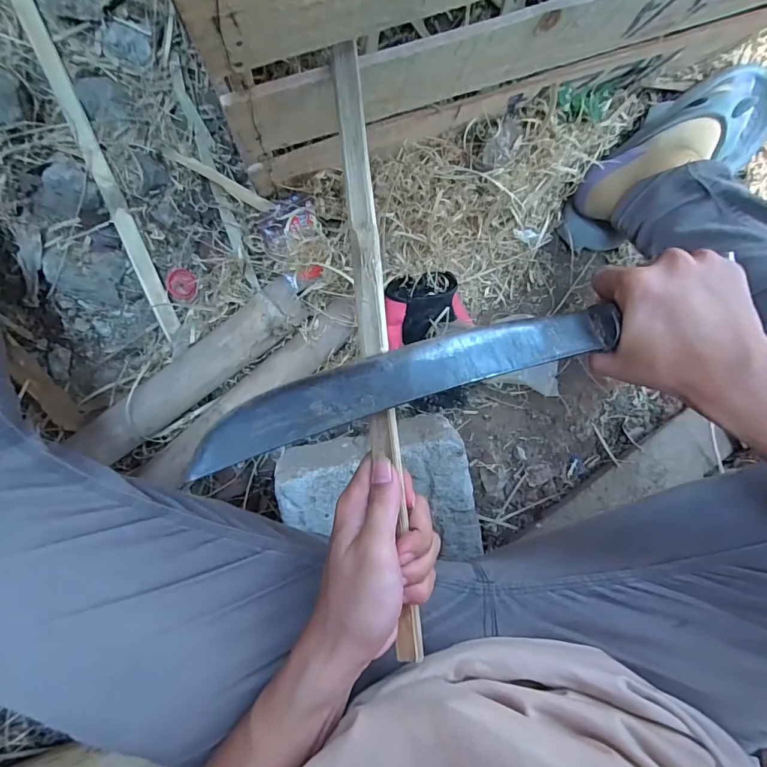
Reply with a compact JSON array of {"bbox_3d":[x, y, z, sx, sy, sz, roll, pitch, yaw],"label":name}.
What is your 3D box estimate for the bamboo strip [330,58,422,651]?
[{"bbox_3d":[-0.004,-0.020,0.291,0.020,0.004,0.401,-6,90,11],"label":"bamboo strip"}]

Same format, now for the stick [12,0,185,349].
[{"bbox_3d":[-0.330,-0.270,0.474,0.026,0.018,0.487,-22,98,-4],"label":"stick"}]

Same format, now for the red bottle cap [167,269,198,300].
[{"bbox_3d":[-0.236,-0.116,0.517,0.036,0.012,0.033,-1,96,-7],"label":"red bottle cap"}]

